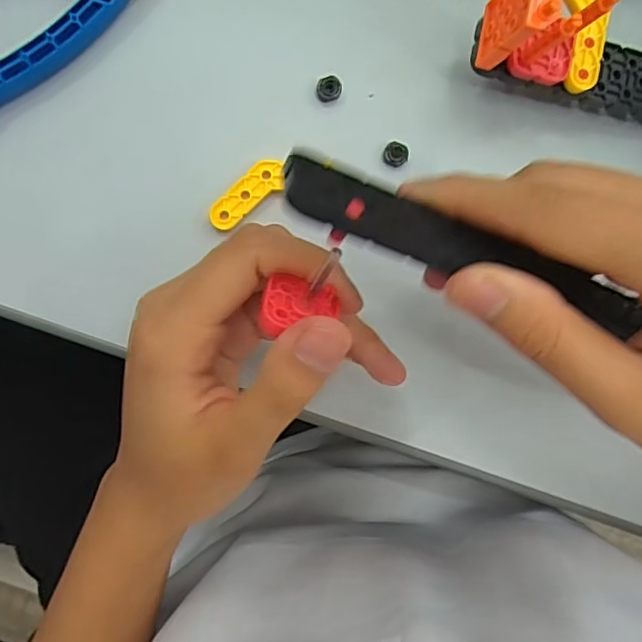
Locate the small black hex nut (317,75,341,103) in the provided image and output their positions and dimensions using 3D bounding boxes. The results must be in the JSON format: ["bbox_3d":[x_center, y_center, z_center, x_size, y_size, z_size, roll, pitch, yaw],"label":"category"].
[{"bbox_3d":[0.004,-0.101,0.251,0.011,0.005,0.010,-5,94,-3],"label":"small black hex nut"}]

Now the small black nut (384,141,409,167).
[{"bbox_3d":[0.033,-0.074,0.256,0.011,0.006,0.010,0,94,-3],"label":"small black nut"}]

